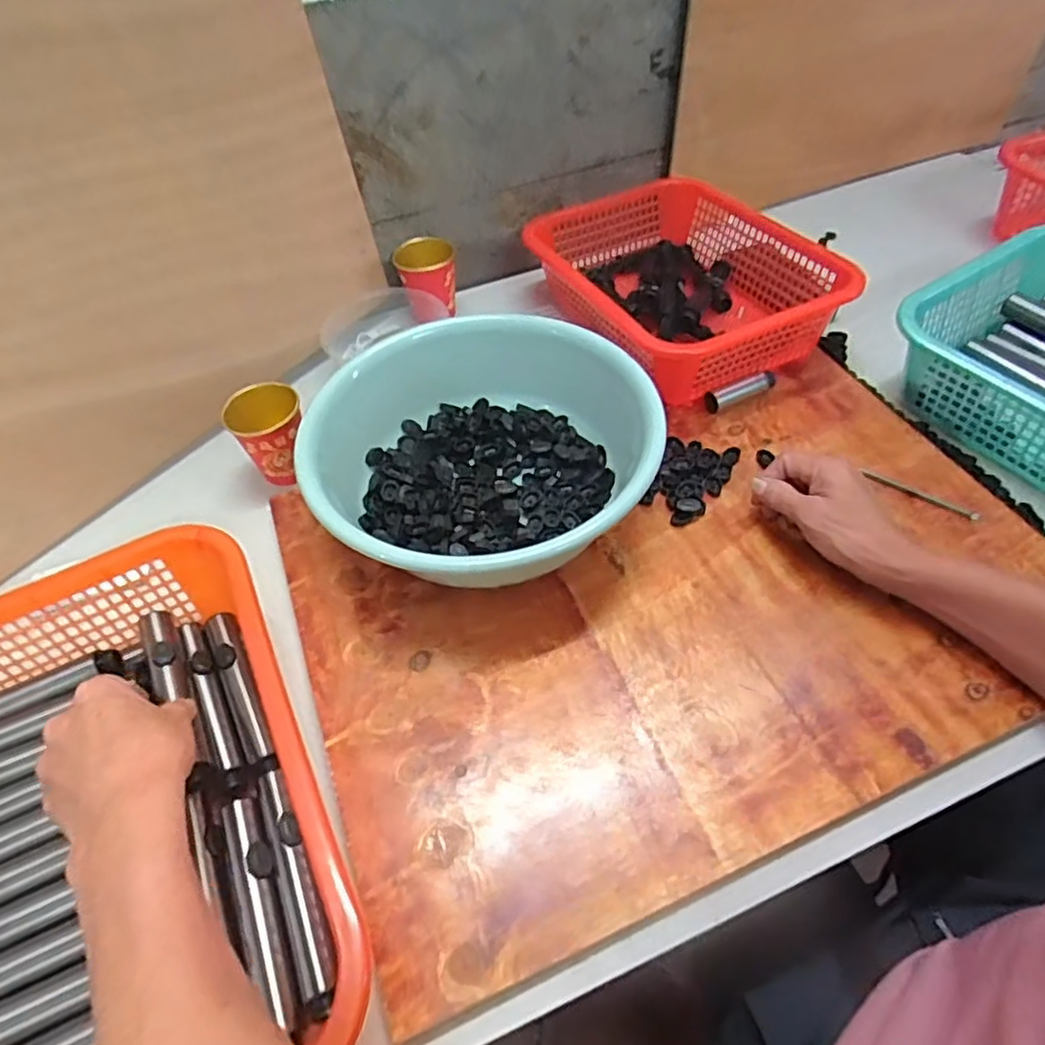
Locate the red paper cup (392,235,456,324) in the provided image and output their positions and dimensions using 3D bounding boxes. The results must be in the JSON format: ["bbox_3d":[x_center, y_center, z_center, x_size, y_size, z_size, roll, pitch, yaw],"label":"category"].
[{"bbox_3d":[-0.115,-0.294,0.808,0.070,0.081,0.072,-7,52,-2],"label":"red paper cup"}]

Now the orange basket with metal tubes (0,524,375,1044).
[{"bbox_3d":[-0.284,0.199,0.414,0.291,0.087,0.393,-21,52,-17],"label":"orange basket with metal tubes"}]

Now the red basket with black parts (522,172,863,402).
[{"bbox_3d":[0.174,-0.273,0.751,0.246,0.100,0.329,-23,54,-13],"label":"red basket with black parts"}]

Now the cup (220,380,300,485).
[{"bbox_3d":[-0.247,-0.085,0.658,0.071,0.077,0.065,-24,54,-14],"label":"cup"}]

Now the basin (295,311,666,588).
[{"bbox_3d":[-0.034,-0.055,0.587,0.269,0.104,0.285,-2,53,3],"label":"basin"}]

